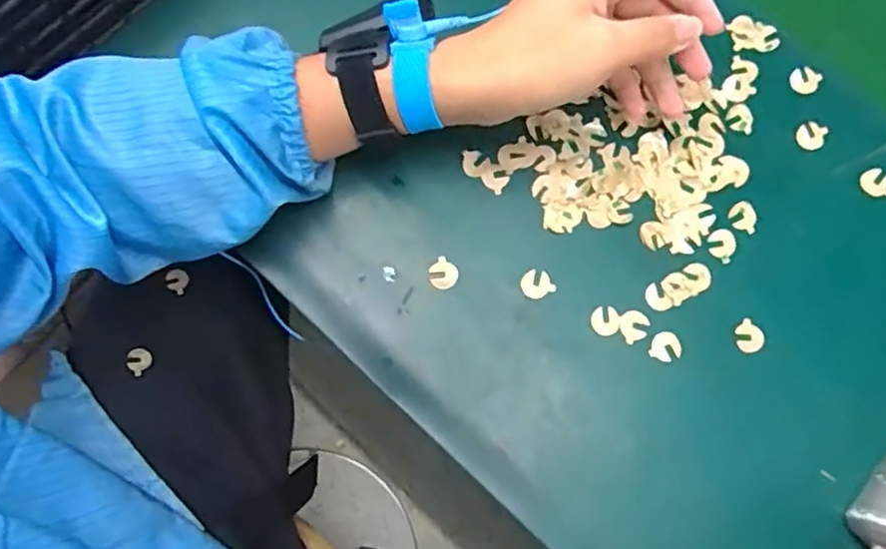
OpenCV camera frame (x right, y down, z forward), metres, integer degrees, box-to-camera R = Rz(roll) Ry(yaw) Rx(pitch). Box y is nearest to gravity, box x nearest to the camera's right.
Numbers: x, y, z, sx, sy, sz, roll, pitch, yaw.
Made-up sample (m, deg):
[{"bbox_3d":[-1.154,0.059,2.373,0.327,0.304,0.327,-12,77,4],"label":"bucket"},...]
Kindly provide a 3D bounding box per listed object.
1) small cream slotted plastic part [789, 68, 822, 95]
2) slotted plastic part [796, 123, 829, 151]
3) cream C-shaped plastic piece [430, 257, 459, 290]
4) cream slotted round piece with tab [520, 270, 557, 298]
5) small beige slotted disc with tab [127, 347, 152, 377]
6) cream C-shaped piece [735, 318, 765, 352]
[{"bbox_3d":[0.241,-0.129,0.438,0.019,0.004,0.020,35,81,6],"label":"small cream slotted plastic part"},{"bbox_3d":[0.240,-0.090,0.429,0.018,0.004,0.019,0,79,0],"label":"slotted plastic part"},{"bbox_3d":[0.000,0.000,0.406,0.017,0.004,0.017,37,81,7],"label":"cream C-shaped plastic piece"},{"bbox_3d":[0.058,0.006,0.407,0.020,0.004,0.018,-24,80,-5],"label":"cream slotted round piece with tab"},{"bbox_3d":[-0.236,0.067,0.512,0.016,0.006,0.020,41,81,7],"label":"small beige slotted disc with tab"},{"bbox_3d":[0.187,0.038,0.402,0.018,0.004,0.017,43,82,8],"label":"cream C-shaped piece"}]

